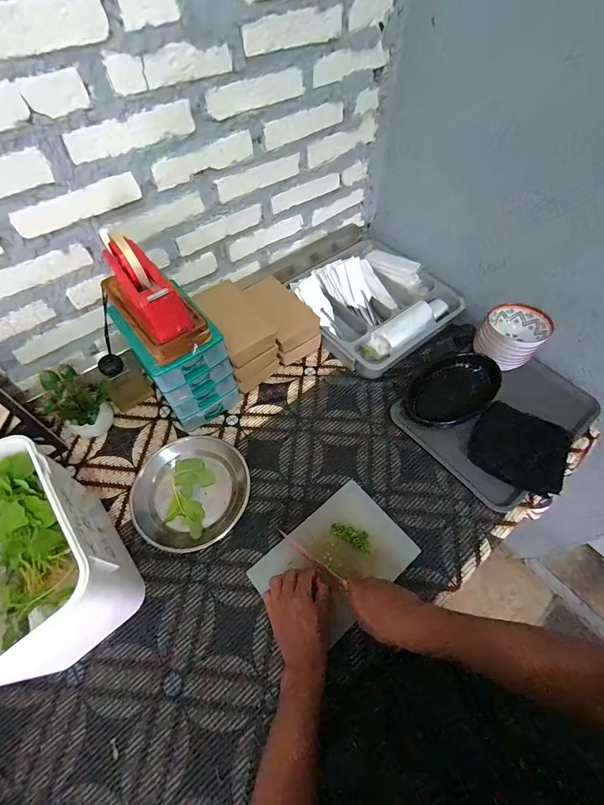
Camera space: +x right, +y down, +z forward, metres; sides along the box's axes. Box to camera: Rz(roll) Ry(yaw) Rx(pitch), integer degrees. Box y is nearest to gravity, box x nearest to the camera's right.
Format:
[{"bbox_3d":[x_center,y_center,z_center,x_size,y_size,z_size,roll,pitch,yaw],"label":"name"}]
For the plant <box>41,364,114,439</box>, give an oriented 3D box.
[{"bbox_3d":[-0.412,0.000,0.663,0.080,0.182,0.095,36,65,19],"label":"plant"}]

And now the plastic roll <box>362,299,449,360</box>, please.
[{"bbox_3d":[0.242,-0.174,0.816,0.235,0.051,0.051,-32,64,-18],"label":"plastic roll"}]

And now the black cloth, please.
[{"bbox_3d":[0.404,0.085,0.661,0.161,0.017,0.133,26,88,22],"label":"black cloth"}]

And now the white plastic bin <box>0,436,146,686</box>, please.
[{"bbox_3d":[-0.388,0.225,0.503,0.185,0.202,0.272,-35,65,-20],"label":"white plastic bin"}]

